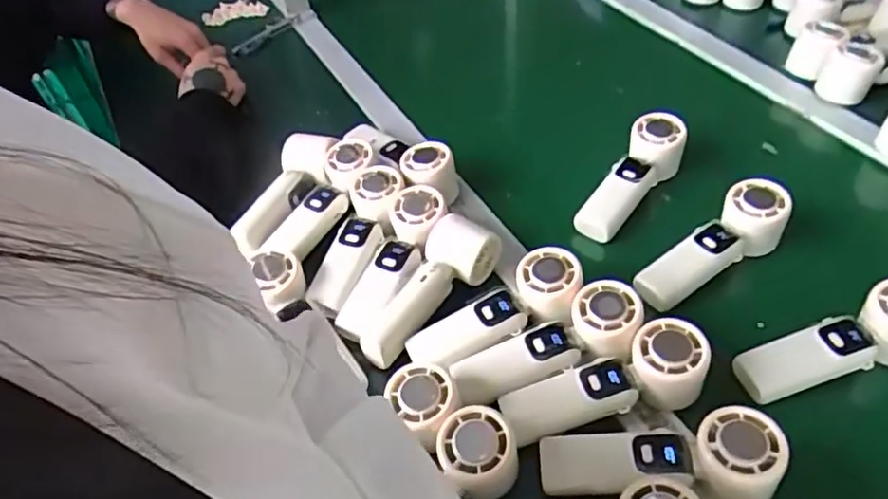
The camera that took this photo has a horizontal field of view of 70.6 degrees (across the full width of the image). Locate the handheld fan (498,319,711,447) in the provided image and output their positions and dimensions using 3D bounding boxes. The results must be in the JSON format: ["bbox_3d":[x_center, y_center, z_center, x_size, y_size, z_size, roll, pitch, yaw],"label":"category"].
[{"bbox_3d":[0.129,0.113,0.505,0.167,0.051,0.052,-22,47,6],"label":"handheld fan"}]

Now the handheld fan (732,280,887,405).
[{"bbox_3d":[0.320,0.075,0.503,0.162,0.049,0.049,-16,48,-9],"label":"handheld fan"}]

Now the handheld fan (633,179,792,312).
[{"bbox_3d":[0.251,0.001,0.593,0.164,0.047,0.052,-35,52,-8],"label":"handheld fan"}]

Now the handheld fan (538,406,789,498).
[{"bbox_3d":[0.157,0.157,0.462,0.169,0.054,0.054,-9,45,17],"label":"handheld fan"}]

